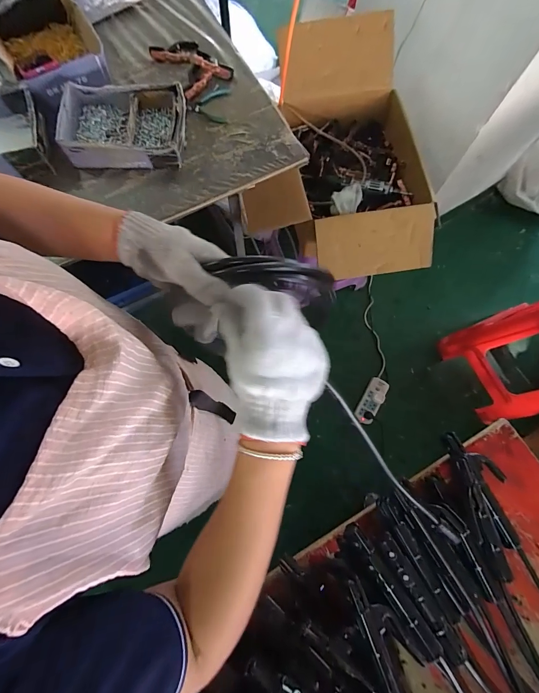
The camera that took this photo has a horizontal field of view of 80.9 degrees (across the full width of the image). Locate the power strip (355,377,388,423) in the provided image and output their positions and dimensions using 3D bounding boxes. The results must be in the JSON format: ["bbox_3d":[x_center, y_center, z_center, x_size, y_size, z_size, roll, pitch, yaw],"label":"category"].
[{"bbox_3d":[0.420,0.223,1.301,0.083,0.039,0.200,31,77,7],"label":"power strip"}]

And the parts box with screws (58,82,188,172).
[{"bbox_3d":[-0.319,-0.487,0.695,0.271,0.052,0.178,0,76,-1],"label":"parts box with screws"}]

